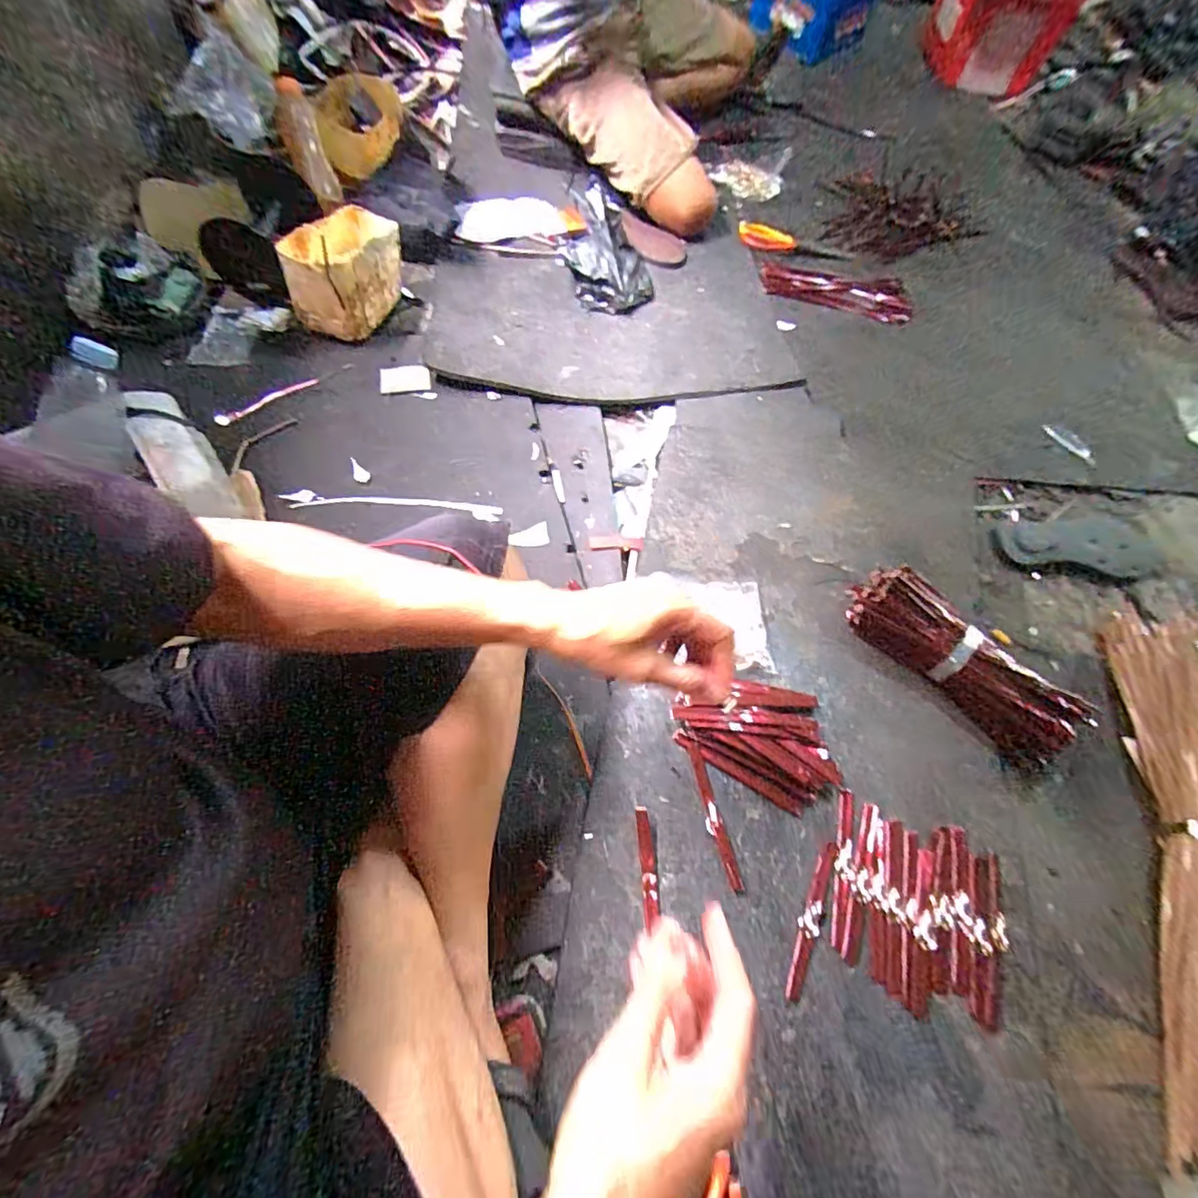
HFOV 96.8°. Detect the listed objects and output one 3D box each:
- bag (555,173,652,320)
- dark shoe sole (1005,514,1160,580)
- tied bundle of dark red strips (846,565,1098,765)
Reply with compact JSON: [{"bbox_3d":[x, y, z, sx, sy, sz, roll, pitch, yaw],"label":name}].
[{"bbox_3d":[0.015,-0.667,0.993,0.173,0.089,0.265,-1,67,-3],"label":"bag"},{"bbox_3d":[0.676,-0.076,0.748,0.235,0.013,0.098,-1,62,-5],"label":"dark shoe sole"},{"bbox_3d":[0.405,0.071,0.609,0.092,0.062,0.260,-33,67,-17],"label":"tied bundle of dark red strips"}]

